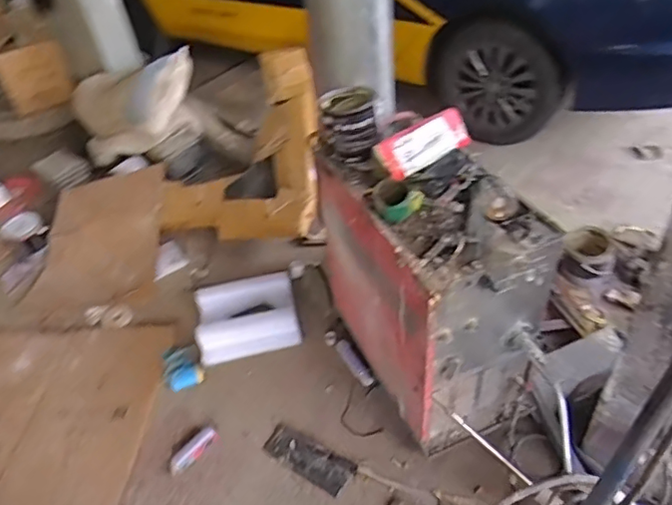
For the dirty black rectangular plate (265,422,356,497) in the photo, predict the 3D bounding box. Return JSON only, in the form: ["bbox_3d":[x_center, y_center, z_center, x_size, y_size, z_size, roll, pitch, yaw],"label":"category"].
[{"bbox_3d":[-0.079,0.597,1.632,0.271,0.020,0.104,21,49,28],"label":"dirty black rectangular plate"}]

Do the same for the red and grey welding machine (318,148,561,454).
[{"bbox_3d":[0.236,0.076,1.534,0.348,0.638,0.617,-23,45,-17],"label":"red and grey welding machine"}]

